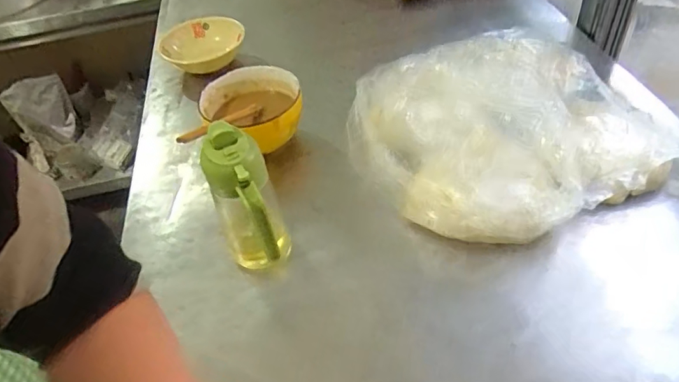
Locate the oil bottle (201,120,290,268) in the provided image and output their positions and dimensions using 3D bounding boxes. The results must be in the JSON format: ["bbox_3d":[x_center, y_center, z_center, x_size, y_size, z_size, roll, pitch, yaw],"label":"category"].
[{"bbox_3d":[-0.096,0.018,0.549,0.076,0.181,0.053,18,51,24],"label":"oil bottle"}]

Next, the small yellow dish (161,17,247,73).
[{"bbox_3d":[-0.259,-0.277,0.956,0.160,0.069,0.146,-14,46,-6],"label":"small yellow dish"}]

